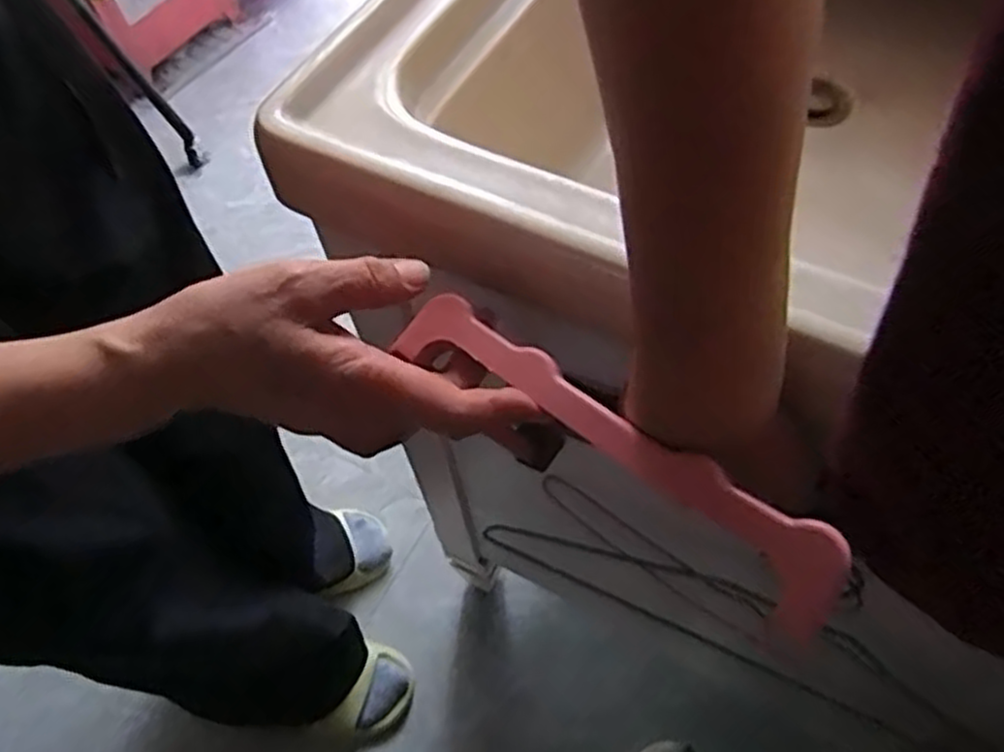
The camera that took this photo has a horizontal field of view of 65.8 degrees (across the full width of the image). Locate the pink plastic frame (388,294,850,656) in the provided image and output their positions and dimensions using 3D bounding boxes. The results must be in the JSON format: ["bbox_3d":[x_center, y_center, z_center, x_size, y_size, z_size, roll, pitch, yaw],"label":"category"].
[{"bbox_3d":[0.038,0.028,0.318,0.206,0.029,0.034,35,66,24],"label":"pink plastic frame"}]

